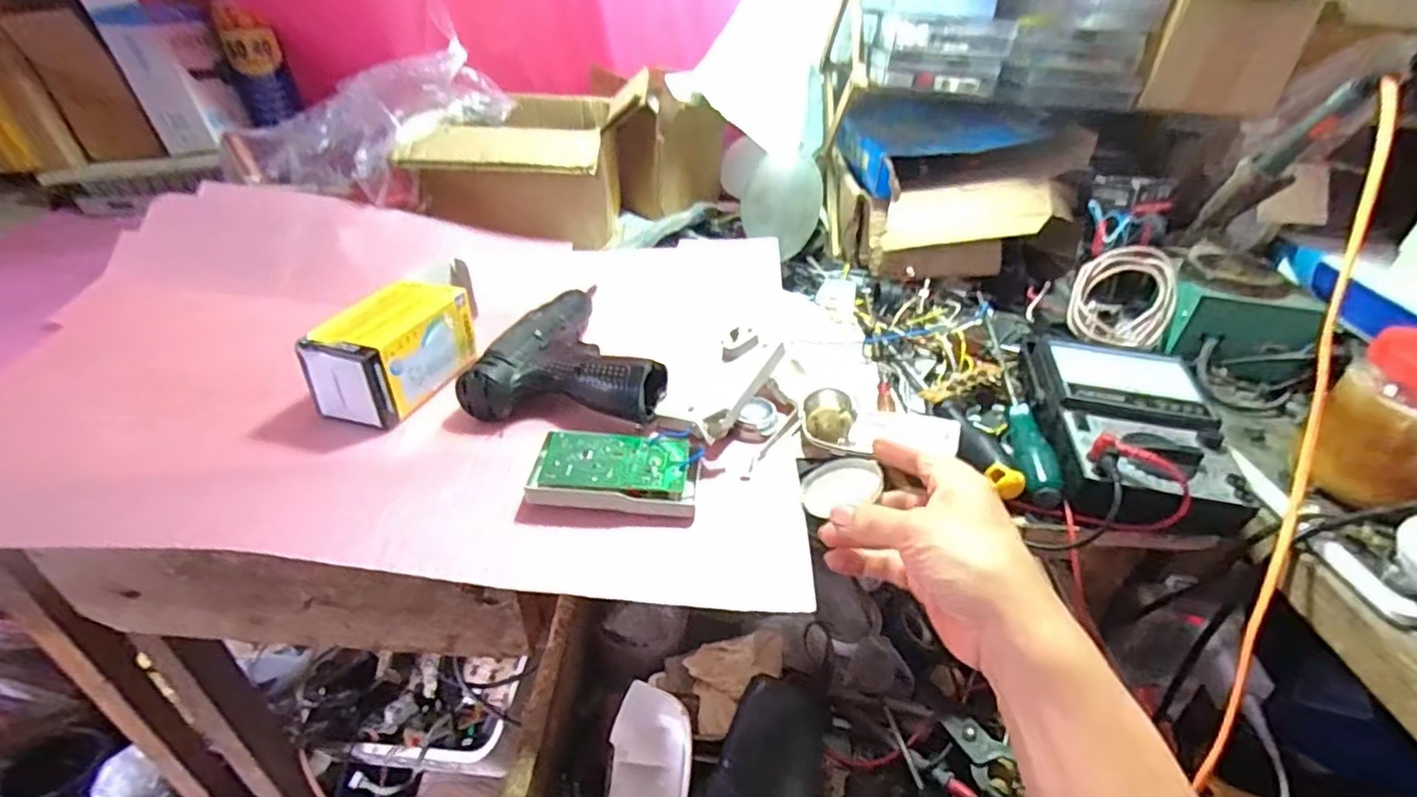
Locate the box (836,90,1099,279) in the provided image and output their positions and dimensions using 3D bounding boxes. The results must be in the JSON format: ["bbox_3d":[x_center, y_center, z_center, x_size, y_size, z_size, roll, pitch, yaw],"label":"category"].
[{"bbox_3d":[0.270,-0.244,0.734,0.216,0.154,0.227,4,35,1],"label":"box"}]

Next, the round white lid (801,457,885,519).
[{"bbox_3d":[0.092,0.059,0.440,0.055,0.005,0.046,-18,31,16],"label":"round white lid"}]

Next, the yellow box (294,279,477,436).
[{"bbox_3d":[-0.253,-0.039,0.516,0.069,0.070,0.123,14,37,14],"label":"yellow box"}]

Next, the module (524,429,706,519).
[{"bbox_3d":[-0.063,0.051,0.450,0.112,0.026,0.063,3,35,-1],"label":"module"}]

